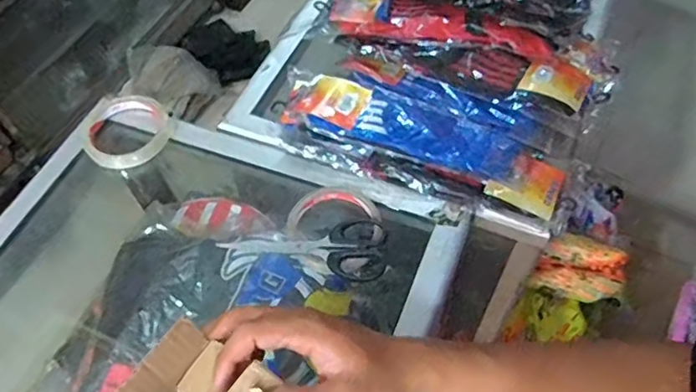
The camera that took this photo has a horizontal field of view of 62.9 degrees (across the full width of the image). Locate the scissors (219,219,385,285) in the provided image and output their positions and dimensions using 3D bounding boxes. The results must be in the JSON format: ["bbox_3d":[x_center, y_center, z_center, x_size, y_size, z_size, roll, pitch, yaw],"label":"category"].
[{"bbox_3d":[-0.040,0.048,0.514,0.142,0.012,0.062,-2,56,3],"label":"scissors"}]

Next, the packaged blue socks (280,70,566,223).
[{"bbox_3d":[0.072,-0.071,0.586,0.299,0.038,0.101,17,59,15],"label":"packaged blue socks"}]

